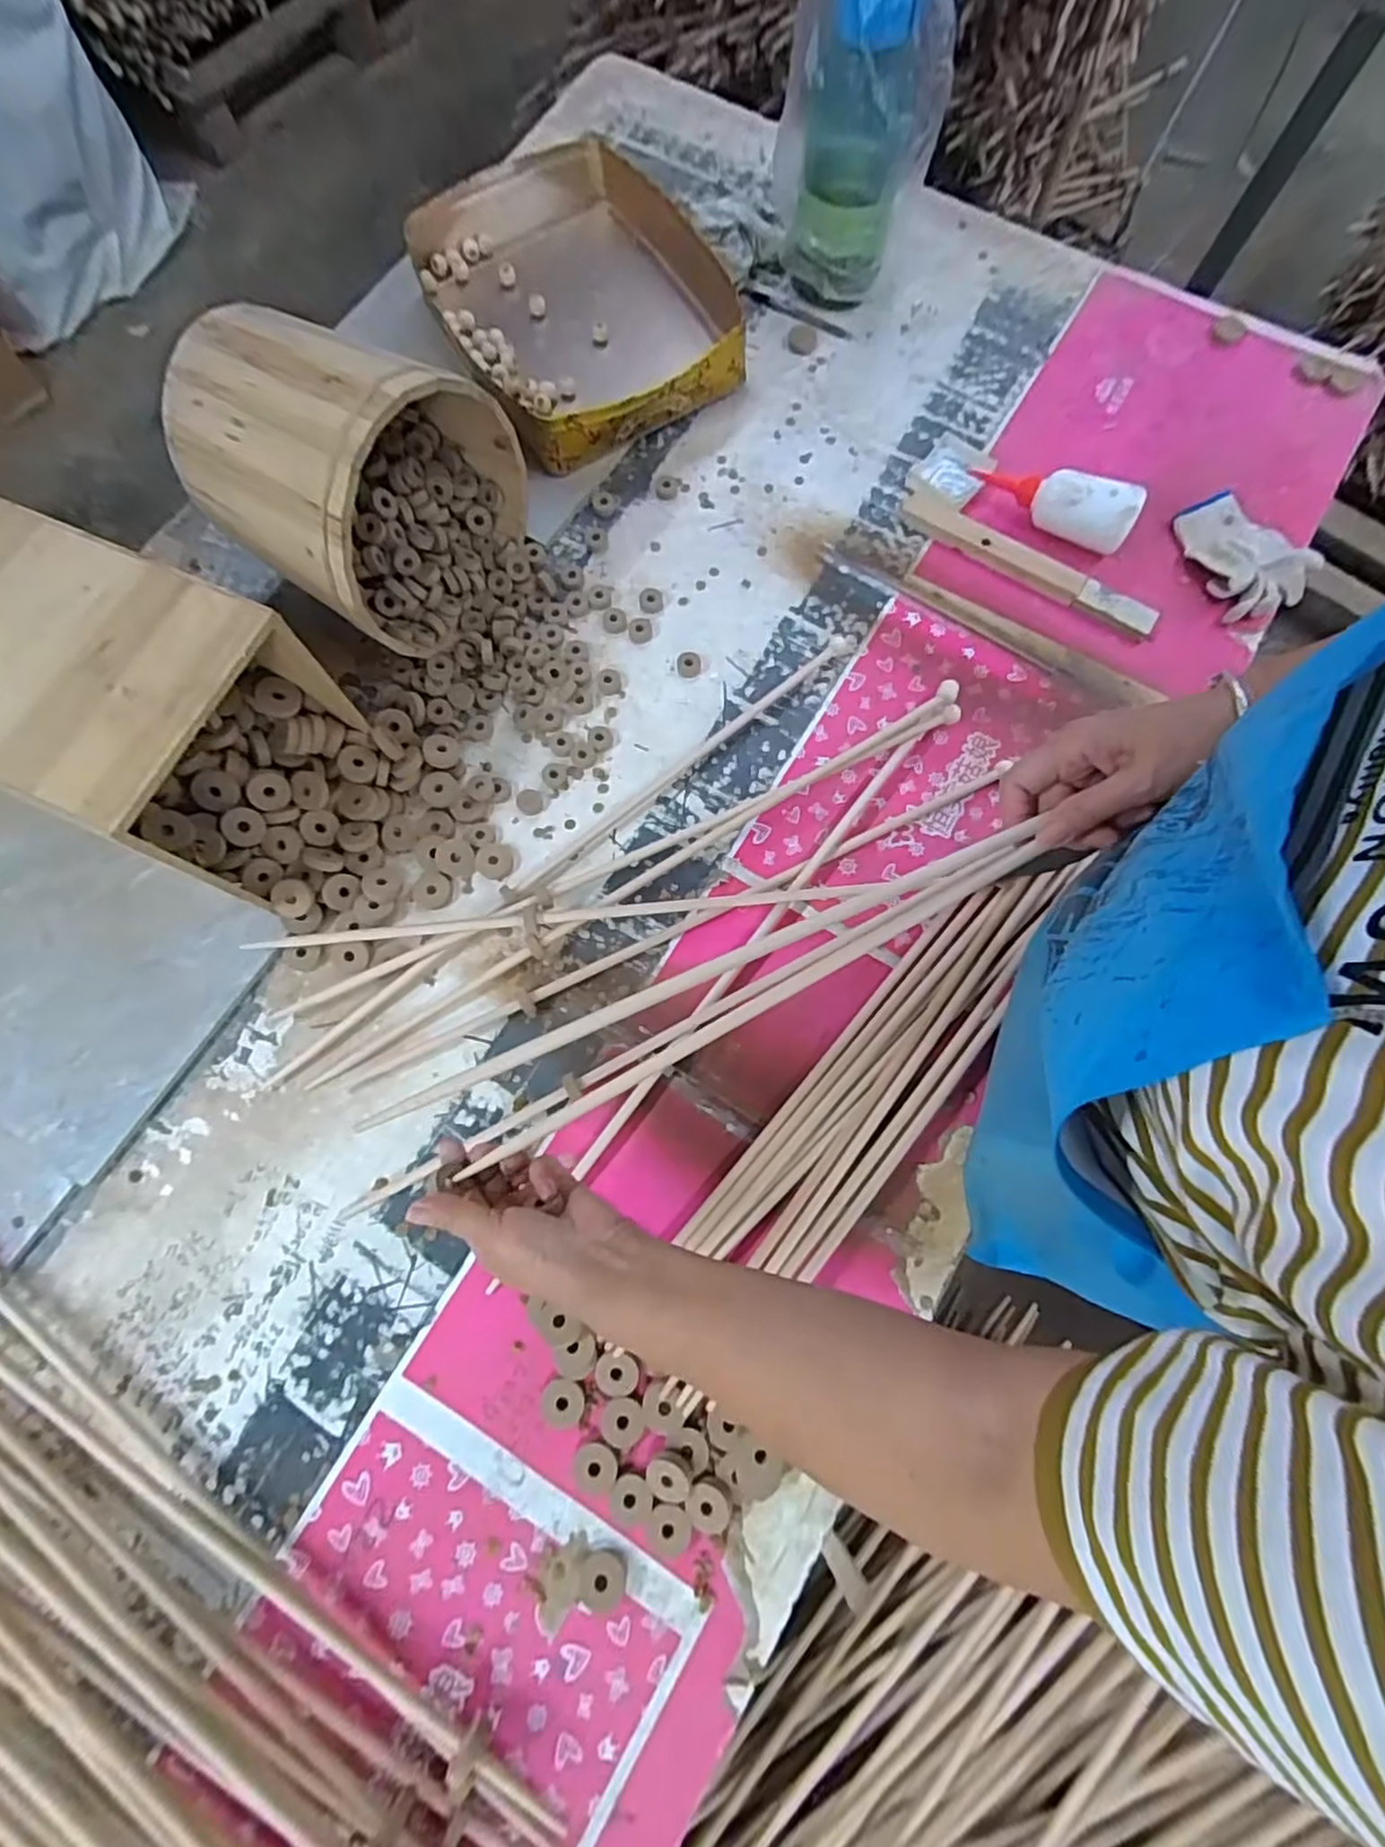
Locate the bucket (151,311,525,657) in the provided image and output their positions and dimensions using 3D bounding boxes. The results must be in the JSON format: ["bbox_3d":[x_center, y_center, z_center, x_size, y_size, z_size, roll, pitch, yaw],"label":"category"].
[{"bbox_3d":[-0.312,-0.423,0.630,0.234,0.205,0.230,37,79,8],"label":"bucket"}]

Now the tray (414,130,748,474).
[{"bbox_3d":[-0.133,-0.723,0.782,0.295,0.060,0.388,-25,78,-6],"label":"tray"}]

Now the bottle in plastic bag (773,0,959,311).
[{"bbox_3d":[0.174,-0.844,0.699,0.148,0.285,0.181,3,77,0],"label":"bottle in plastic bag"}]

